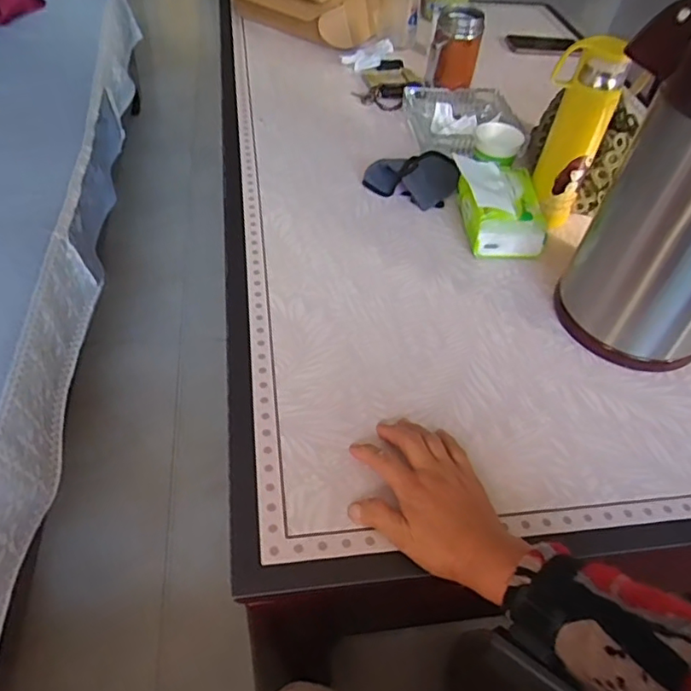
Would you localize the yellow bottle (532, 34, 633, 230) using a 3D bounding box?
[{"bbox_3d":[0.306,-0.289,0.797,0.092,0.236,0.065,22,49,12],"label":"yellow bottle"}]

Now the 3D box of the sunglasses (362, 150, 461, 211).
[{"bbox_3d":[0.101,-0.255,0.890,0.142,0.059,0.075,7,47,-1],"label":"sunglasses"}]

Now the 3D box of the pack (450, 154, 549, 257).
[{"bbox_3d":[0.218,-0.205,0.838,0.120,0.079,0.144,-1,48,-8],"label":"pack"}]

